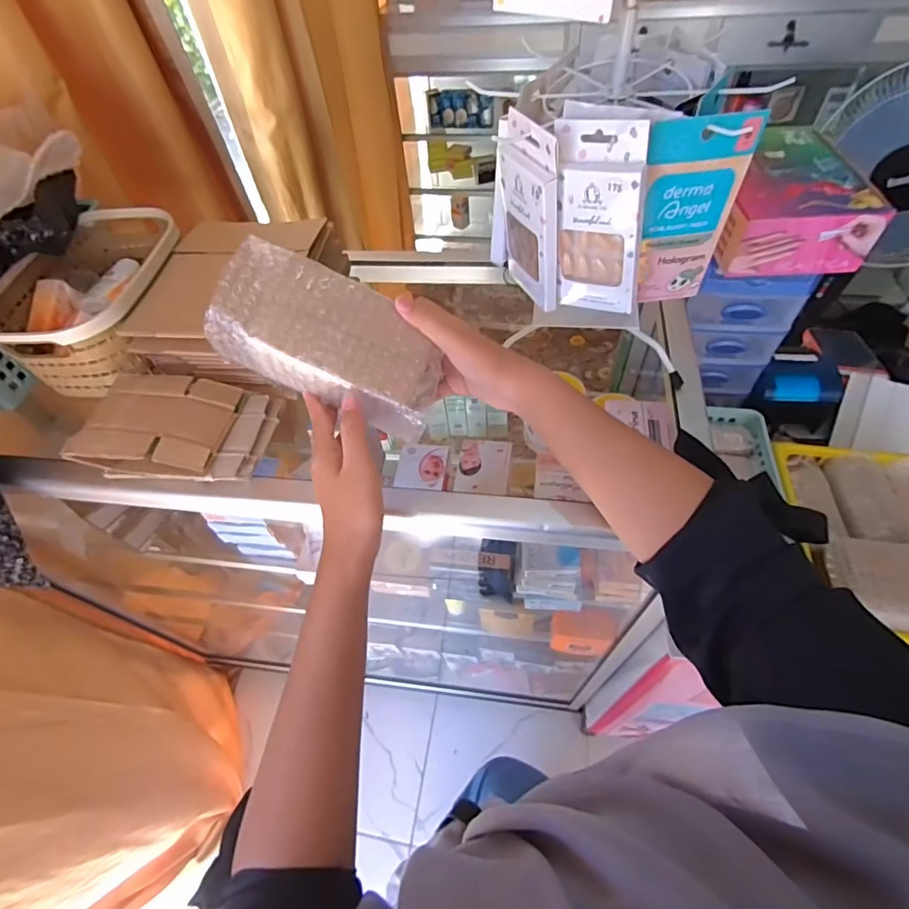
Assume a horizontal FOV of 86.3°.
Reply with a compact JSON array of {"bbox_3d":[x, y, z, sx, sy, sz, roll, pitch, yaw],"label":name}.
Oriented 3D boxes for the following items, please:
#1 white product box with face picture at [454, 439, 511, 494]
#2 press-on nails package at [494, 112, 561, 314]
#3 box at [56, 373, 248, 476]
[{"bbox_3d":[0.041,0.017,0.666,0.075,0.015,0.083,7,55,10],"label":"white product box with face picture"},{"bbox_3d":[0.060,-0.194,0.400,0.021,0.137,0.072,-26,56,-13],"label":"press-on nails package"},{"bbox_3d":[-0.287,-0.033,0.470,0.134,0.026,0.104,4,55,8],"label":"box"}]

